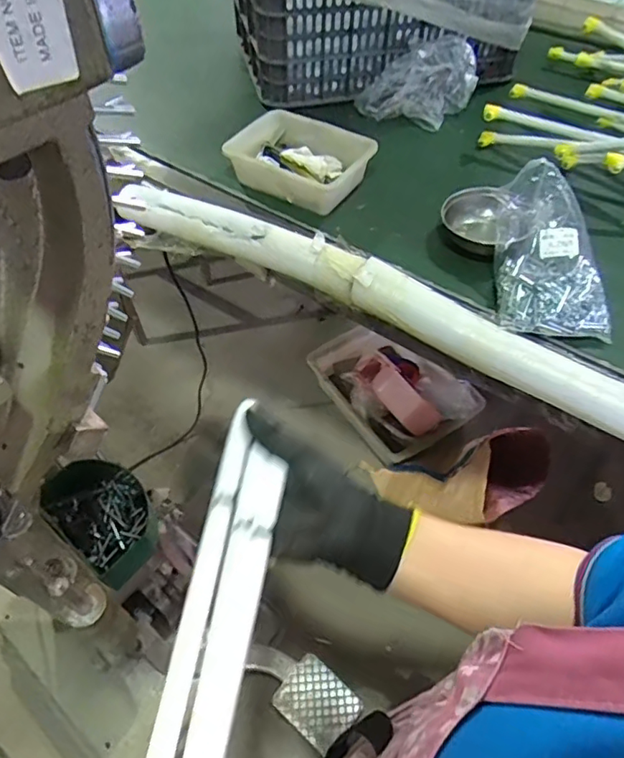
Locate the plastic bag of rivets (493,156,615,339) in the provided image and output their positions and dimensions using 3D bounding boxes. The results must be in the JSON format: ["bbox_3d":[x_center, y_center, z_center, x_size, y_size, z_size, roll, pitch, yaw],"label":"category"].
[{"bbox_3d":[0.373,-0.200,0.830,0.158,0.136,0.250,5,53,5],"label":"plastic bag of rivets"}]

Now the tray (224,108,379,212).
[{"bbox_3d":[-0.027,-0.408,1.006,0.251,0.105,0.159,20,56,15],"label":"tray"}]

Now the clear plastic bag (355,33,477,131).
[{"bbox_3d":[0.219,-0.612,1.140,0.233,0.141,0.092,13,54,10],"label":"clear plastic bag"}]

